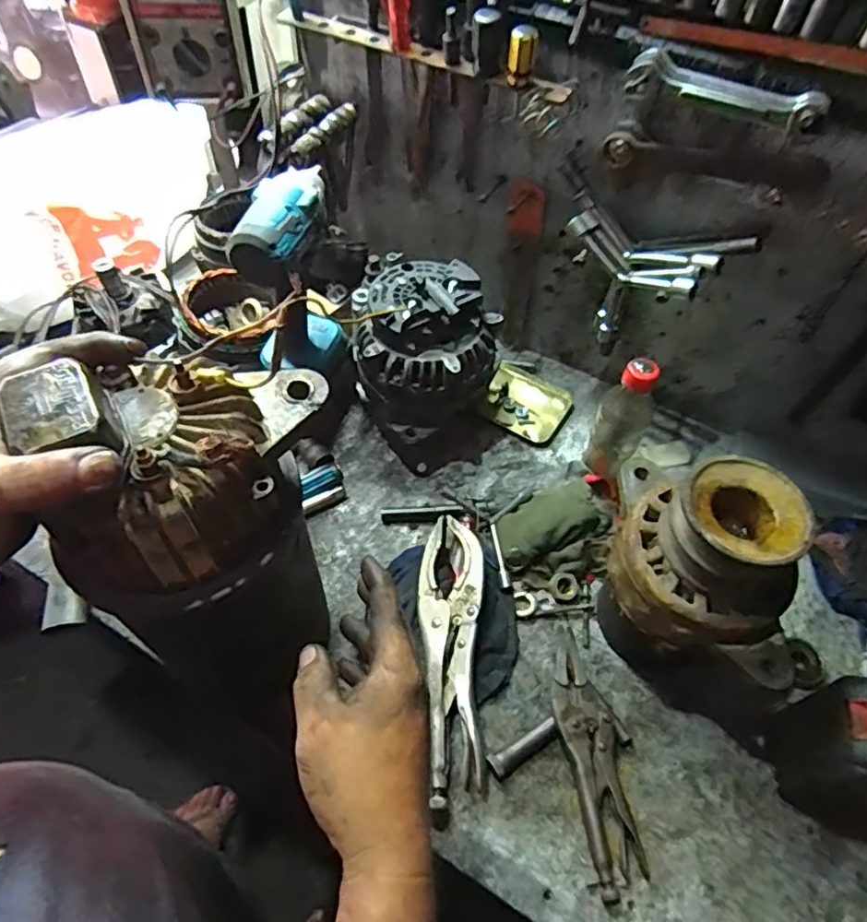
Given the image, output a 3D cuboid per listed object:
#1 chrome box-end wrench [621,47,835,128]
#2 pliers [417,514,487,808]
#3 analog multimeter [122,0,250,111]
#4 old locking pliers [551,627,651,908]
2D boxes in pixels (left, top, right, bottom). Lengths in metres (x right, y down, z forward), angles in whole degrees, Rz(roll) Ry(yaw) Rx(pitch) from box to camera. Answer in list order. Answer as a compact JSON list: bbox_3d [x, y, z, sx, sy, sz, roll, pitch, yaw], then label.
[{"bbox_3d":[0.237,-0.302,0.494,0.155,0.027,0.030,26,57,13],"label":"chrome box-end wrench"},{"bbox_3d":[0.016,0.172,0.571,0.059,0.031,0.254,2,55,-3],"label":"pliers"},{"bbox_3d":[-0.283,-0.497,0.675,0.122,0.172,0.037,-3,44,-5],"label":"analog multimeter"},{"bbox_3d":[0.138,0.261,0.533,0.047,0.026,0.203,-6,56,-8],"label":"old locking pliers"}]

